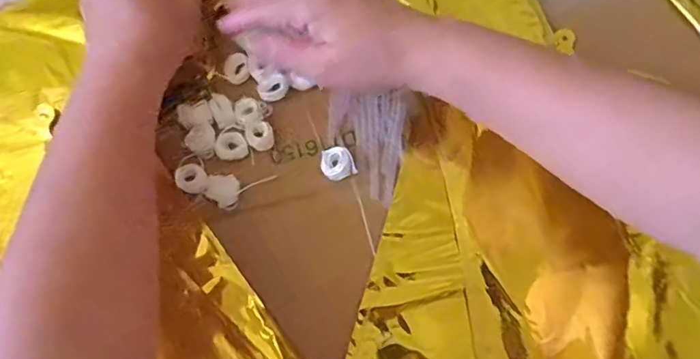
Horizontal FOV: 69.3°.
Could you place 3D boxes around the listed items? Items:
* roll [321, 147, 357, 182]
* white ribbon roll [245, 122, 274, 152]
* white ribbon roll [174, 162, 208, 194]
[{"bbox_3d":[-0.009,-0.010,0.355,0.023,0.015,0.023,1,73,-2],"label":"roll"},{"bbox_3d":[-0.063,-0.030,0.363,0.019,0.010,0.016,-30,77,-10],"label":"white ribbon roll"},{"bbox_3d":[-0.108,-0.001,0.347,0.020,0.006,0.022,1,73,-2],"label":"white ribbon roll"}]

